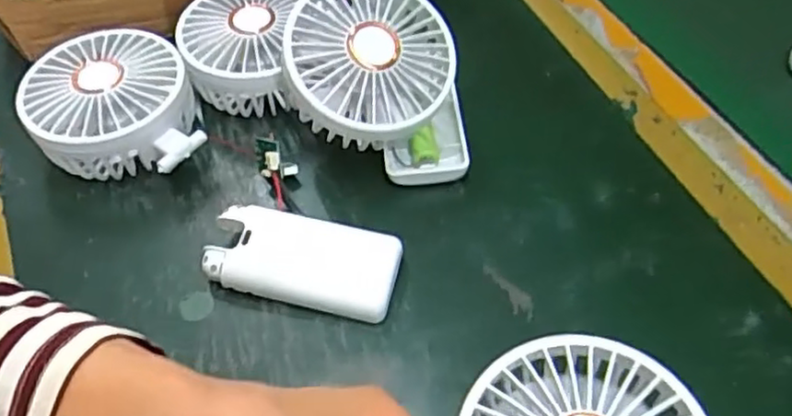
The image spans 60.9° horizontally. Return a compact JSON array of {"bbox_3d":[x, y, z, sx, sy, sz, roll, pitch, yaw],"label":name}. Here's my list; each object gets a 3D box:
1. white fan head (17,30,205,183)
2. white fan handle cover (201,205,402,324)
[{"bbox_3d":[-0.153,-0.052,0.371,0.083,0.048,0.095,-18,54,-11],"label":"white fan head"},{"bbox_3d":[-0.044,0.026,0.329,0.089,0.022,0.042,11,54,11],"label":"white fan handle cover"}]

